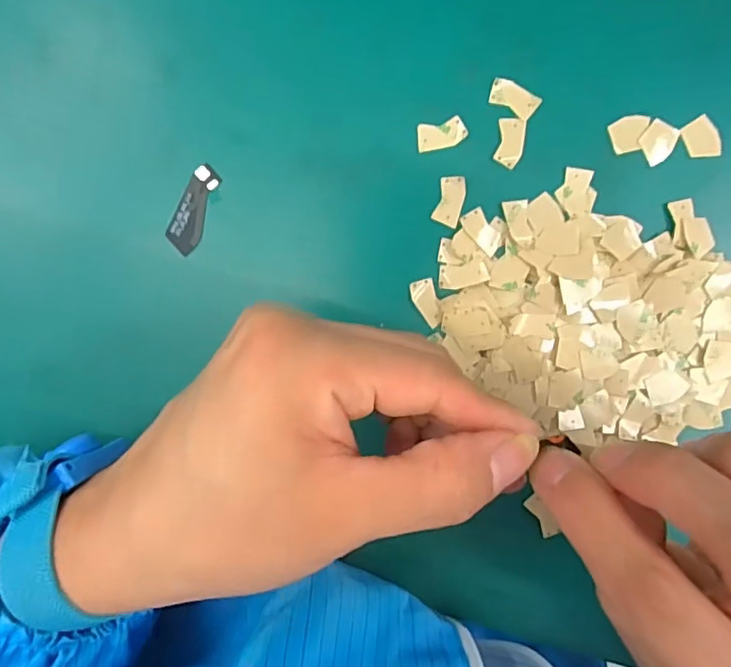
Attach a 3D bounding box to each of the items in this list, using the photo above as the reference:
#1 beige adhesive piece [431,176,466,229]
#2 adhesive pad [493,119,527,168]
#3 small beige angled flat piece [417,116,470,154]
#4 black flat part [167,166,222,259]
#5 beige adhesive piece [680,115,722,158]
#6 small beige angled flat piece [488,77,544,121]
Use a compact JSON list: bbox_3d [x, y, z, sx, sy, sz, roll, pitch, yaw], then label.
[{"bbox_3d":[0.036,-0.056,0.248,0.011,0.004,0.021,14,93,-1],"label":"beige adhesive piece"},{"bbox_3d":[0.061,-0.080,0.246,0.011,0.004,0.020,7,93,-1],"label":"adhesive pad"},{"bbox_3d":[0.032,-0.083,0.246,0.021,0.004,0.012,-12,93,0],"label":"small beige angled flat piece"},{"bbox_3d":[-0.073,-0.052,0.250,0.013,0.004,0.037,23,93,-2],"label":"black flat part"},{"bbox_3d":[0.142,-0.081,0.247,0.015,0.004,0.018,-31,93,2],"label":"beige adhesive piece"},{"bbox_3d":[0.062,-0.098,0.245,0.020,0.004,0.011,28,93,-2],"label":"small beige angled flat piece"}]

